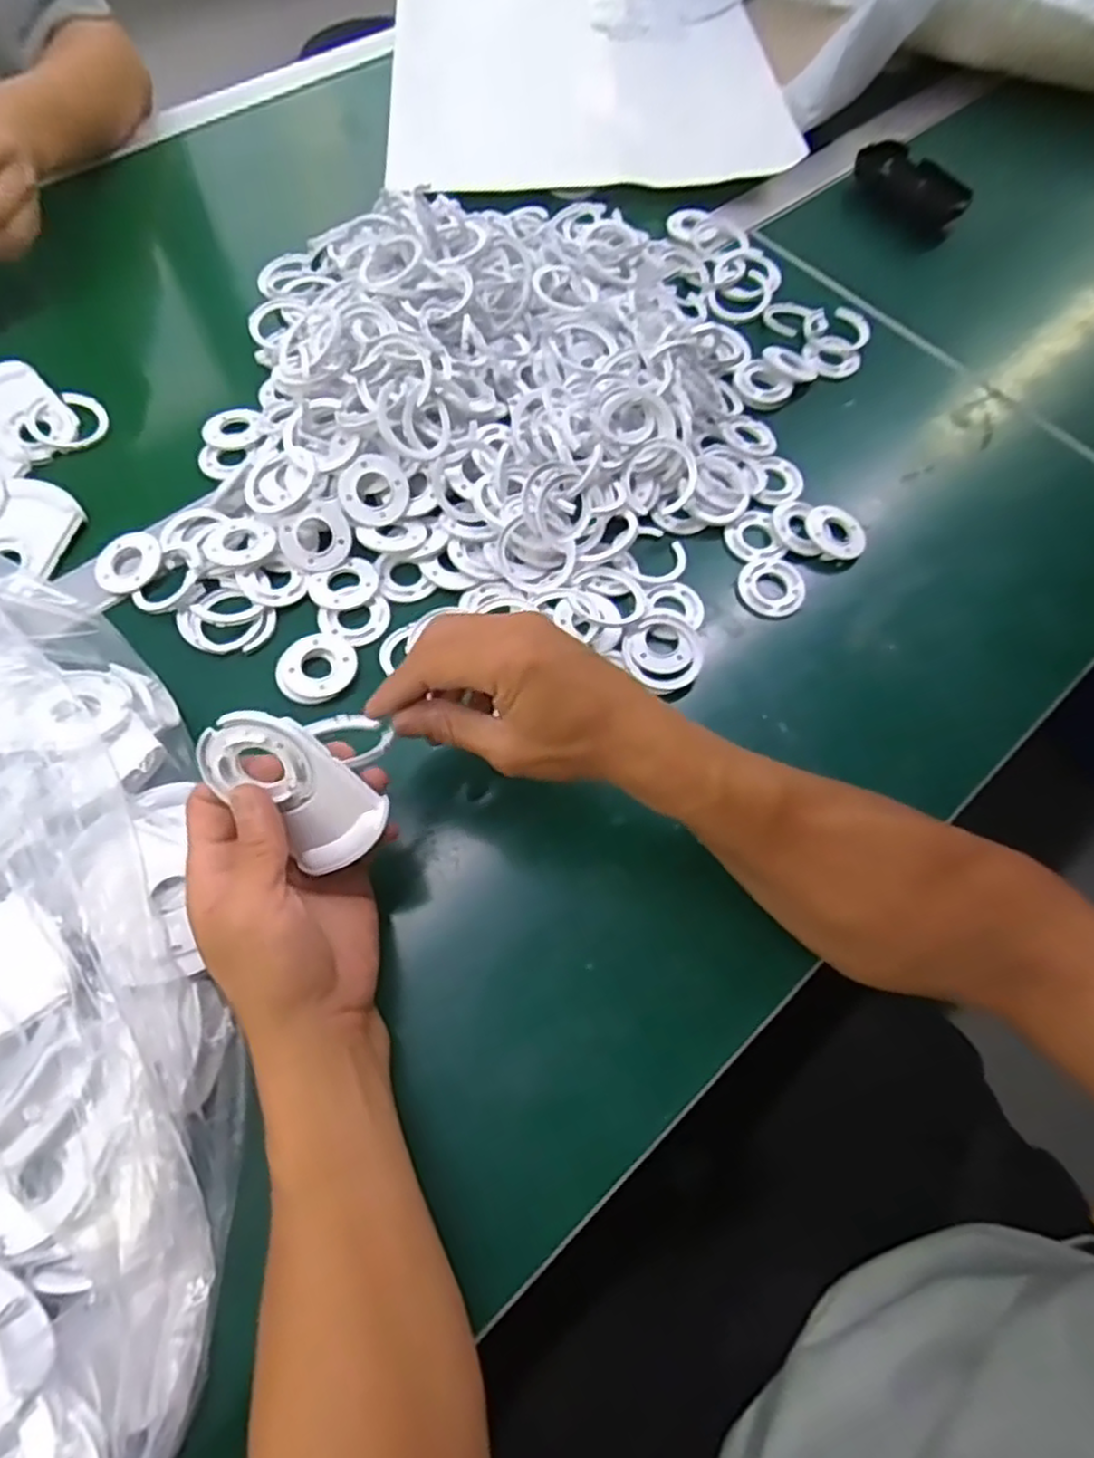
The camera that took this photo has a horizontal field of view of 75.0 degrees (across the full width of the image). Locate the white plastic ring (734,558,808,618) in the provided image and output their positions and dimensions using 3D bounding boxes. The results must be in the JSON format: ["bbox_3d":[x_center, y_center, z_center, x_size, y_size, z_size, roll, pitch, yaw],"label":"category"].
[{"bbox_3d":[0.151,-0.097,0.480,0.044,0.009,0.044,1,65,-2],"label":"white plastic ring"}]

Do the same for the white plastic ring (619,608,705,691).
[{"bbox_3d":[0.073,-0.050,0.450,0.050,0.010,0.055,1,65,-2],"label":"white plastic ring"}]

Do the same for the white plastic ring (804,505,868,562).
[{"bbox_3d":[0.199,-0.137,0.495,0.040,0.011,0.036,13,66,3],"label":"white plastic ring"}]

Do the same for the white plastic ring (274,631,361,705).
[{"bbox_3d":[-0.140,-0.037,0.436,0.048,0.007,0.045,1,65,-2],"label":"white plastic ring"}]

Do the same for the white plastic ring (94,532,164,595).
[{"bbox_3d":[-0.270,-0.108,0.457,0.041,0.006,0.042,13,66,3],"label":"white plastic ring"}]

